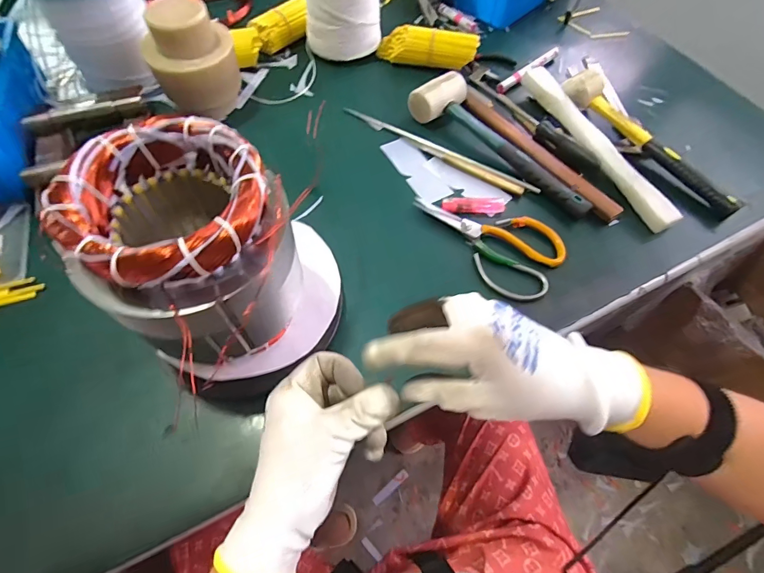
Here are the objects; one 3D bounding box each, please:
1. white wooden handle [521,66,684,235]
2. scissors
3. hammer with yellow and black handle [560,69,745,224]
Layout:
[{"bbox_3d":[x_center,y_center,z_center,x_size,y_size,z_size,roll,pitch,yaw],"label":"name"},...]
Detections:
[{"bbox_3d":[0.290,-0.199,0.544,0.025,0.035,0.301,-22,65,-14],"label":"white wooden handle"},{"bbox_3d":[0.136,-0.066,0.478,0.102,0.014,0.181,-34,69,-19],"label":"scissors"},{"bbox_3d":[0.356,-0.194,0.545,0.044,0.062,0.281,-28,67,-17],"label":"hammer with yellow and black handle"}]

